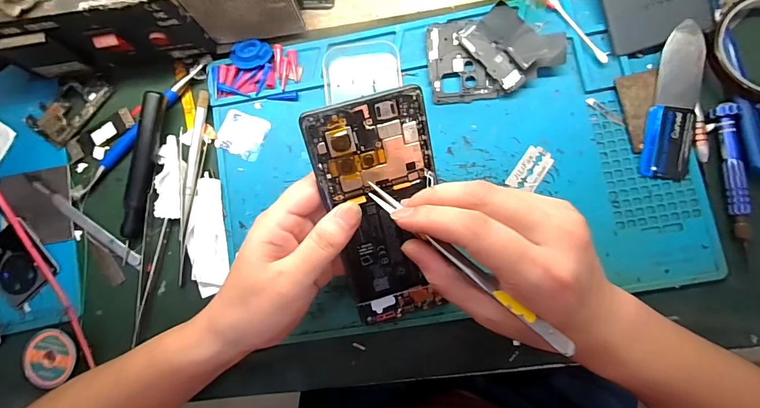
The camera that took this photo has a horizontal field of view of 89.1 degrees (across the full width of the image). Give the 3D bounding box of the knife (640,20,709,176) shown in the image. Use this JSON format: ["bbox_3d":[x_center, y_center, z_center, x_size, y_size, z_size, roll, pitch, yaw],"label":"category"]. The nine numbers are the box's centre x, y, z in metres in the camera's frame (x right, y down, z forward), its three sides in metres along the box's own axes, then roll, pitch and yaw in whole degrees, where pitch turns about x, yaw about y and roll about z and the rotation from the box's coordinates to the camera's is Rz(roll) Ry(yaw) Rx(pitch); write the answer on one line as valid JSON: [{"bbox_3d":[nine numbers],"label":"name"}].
[{"bbox_3d":[0.227,-0.079,0.298,0.034,0.012,0.118,9,85,6],"label":"knife"}]

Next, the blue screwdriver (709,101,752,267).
[{"bbox_3d":[0.267,-0.017,0.287,0.016,0.011,0.117,-7,84,4],"label":"blue screwdriver"}]

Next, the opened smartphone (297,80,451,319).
[{"bbox_3d":[0.005,0.011,0.259,0.072,0.006,0.162,-16,115,-6],"label":"opened smartphone"}]

